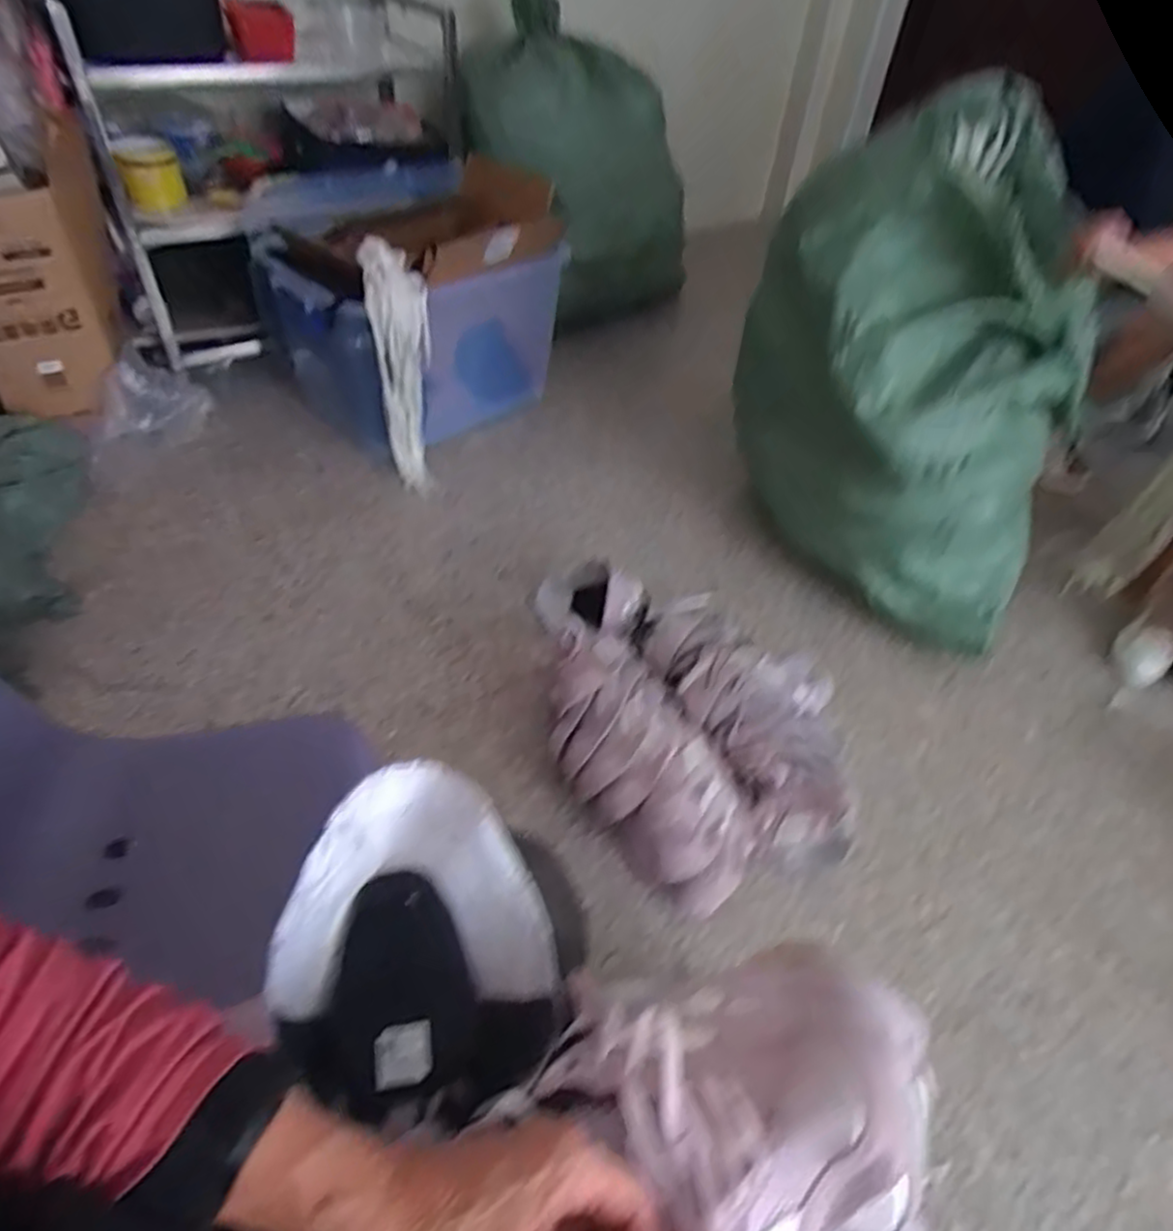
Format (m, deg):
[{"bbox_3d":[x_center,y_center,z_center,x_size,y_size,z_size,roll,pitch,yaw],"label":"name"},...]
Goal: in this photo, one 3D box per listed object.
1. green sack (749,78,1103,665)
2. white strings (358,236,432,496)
[{"bbox_3d":[0.604,-0.447,1.279,0.601,0.643,0.541,33,51,24],"label":"green sack"},{"bbox_3d":[-0.362,-0.492,1.462,0.111,0.427,0.165,-5,47,-10],"label":"white strings"}]

